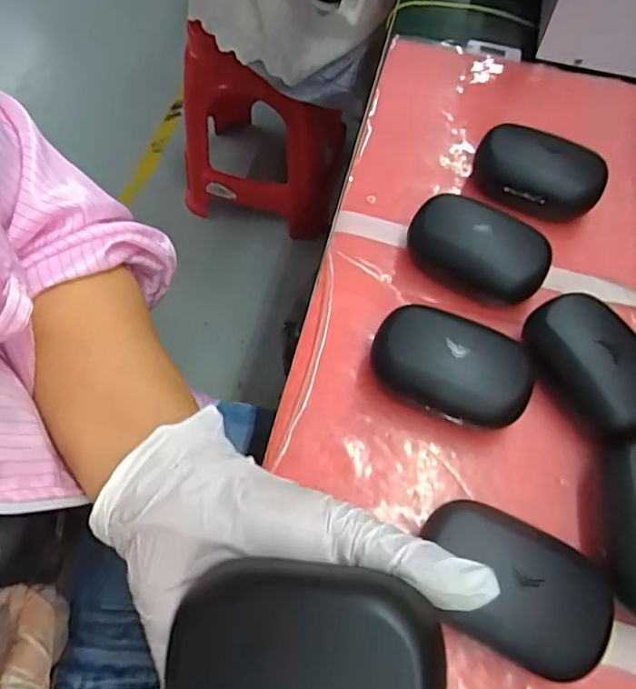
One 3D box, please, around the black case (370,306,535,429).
[{"bbox_3d":[0.072,0.013,0.306,0.084,0.037,0.055,27,63,13],"label":"black case"}]

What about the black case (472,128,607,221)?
[{"bbox_3d":[0.149,-0.113,0.379,0.084,0.031,0.054,24,63,12],"label":"black case"}]

